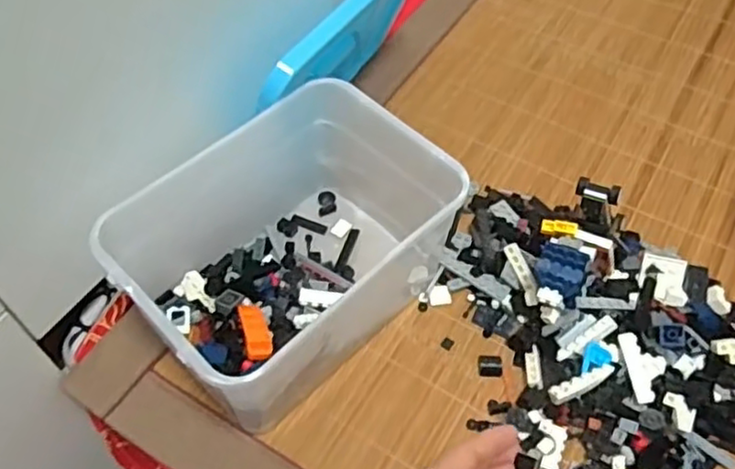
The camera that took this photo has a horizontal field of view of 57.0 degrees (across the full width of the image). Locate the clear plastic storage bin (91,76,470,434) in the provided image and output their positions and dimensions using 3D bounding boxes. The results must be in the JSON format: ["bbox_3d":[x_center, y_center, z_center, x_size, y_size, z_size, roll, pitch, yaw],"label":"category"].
[{"bbox_3d":[-0.053,0.017,0.476,0.151,0.120,0.210,38,63,26],"label":"clear plastic storage bin"}]

